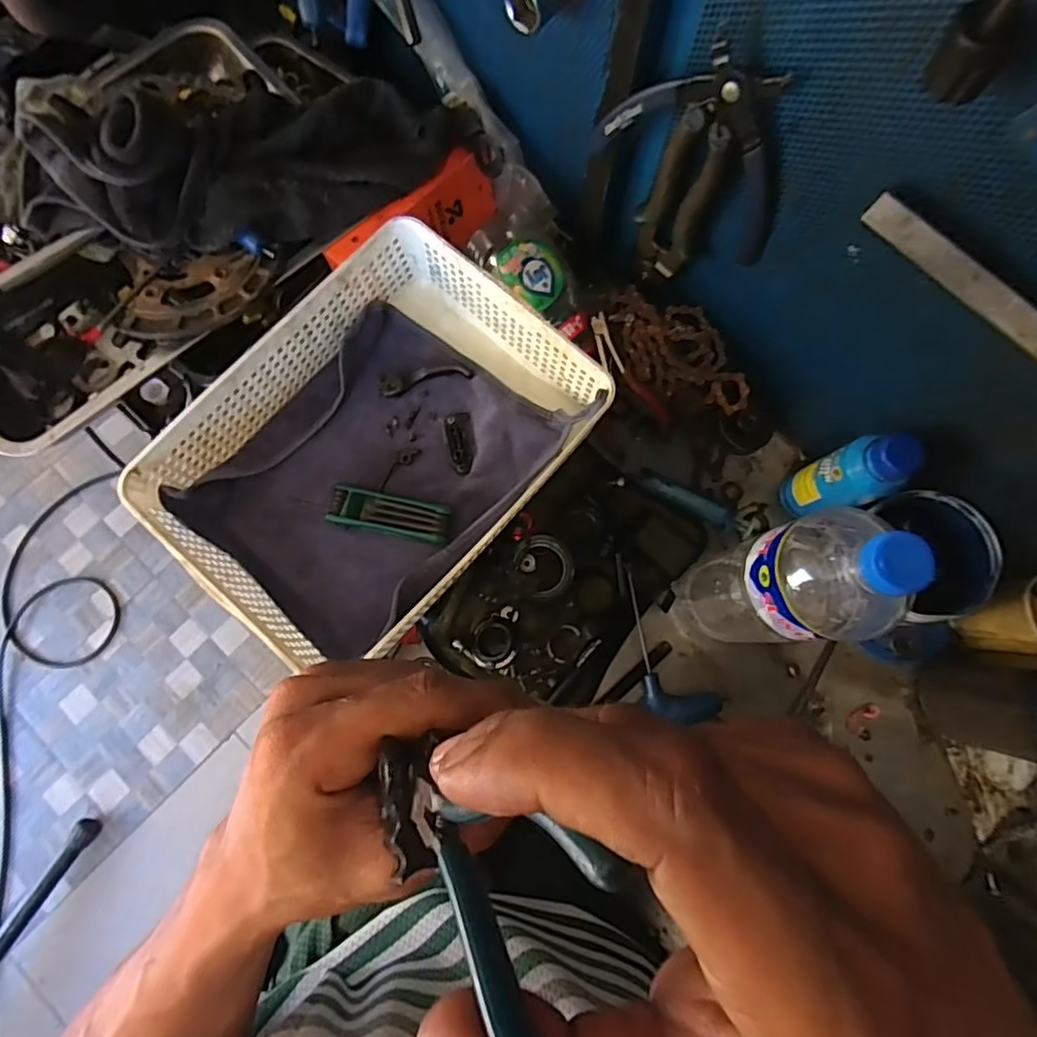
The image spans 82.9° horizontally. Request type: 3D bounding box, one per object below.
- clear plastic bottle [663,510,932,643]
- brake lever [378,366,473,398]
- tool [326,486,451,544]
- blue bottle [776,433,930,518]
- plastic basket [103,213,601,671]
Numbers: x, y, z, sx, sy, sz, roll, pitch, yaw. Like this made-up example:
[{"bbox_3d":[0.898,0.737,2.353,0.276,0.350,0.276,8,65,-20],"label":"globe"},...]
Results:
[{"bbox_3d":[0.178,0.049,0.409,0.064,0.259,0.067,0,78,-1],"label":"clear plastic bottle"},{"bbox_3d":[-0.086,-0.130,0.546,0.087,0.012,0.021,-13,78,-4],"label":"brake lever"},{"bbox_3d":[-0.113,-0.003,0.517,0.103,0.017,0.033,11,78,2],"label":"tool"},{"bbox_3d":[0.264,-0.032,0.476,0.038,0.130,0.046,-22,79,-5],"label":"blue bottle"},{"bbox_3d":[-0.118,-0.056,0.508,0.254,0.098,0.328,38,80,7],"label":"plastic basket"}]

